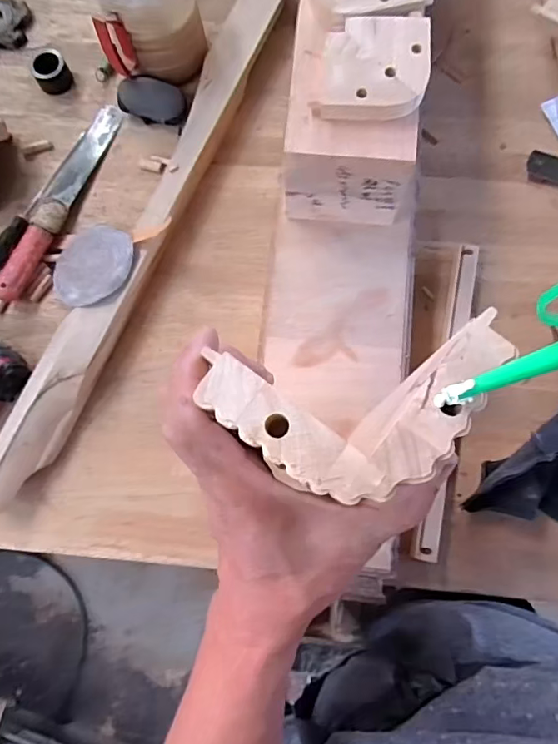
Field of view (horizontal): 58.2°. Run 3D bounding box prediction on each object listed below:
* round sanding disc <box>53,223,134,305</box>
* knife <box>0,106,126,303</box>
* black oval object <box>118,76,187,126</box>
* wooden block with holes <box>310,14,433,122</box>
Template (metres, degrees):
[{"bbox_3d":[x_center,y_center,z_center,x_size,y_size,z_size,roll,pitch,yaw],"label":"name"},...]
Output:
[{"bbox_3d":[-0.232,-0.133,0.620,0.114,0.012,0.106,-9,65,20],"label":"round sanding disc"},{"bbox_3d":[-0.282,-0.224,0.645,0.039,0.026,0.295,22,80,5],"label":"knife"},{"bbox_3d":[-0.170,-0.366,0.675,0.091,0.024,0.053,12,109,1],"label":"black oval object"},{"bbox_3d":[0.089,-0.276,0.455,0.092,0.016,0.103,12,79,3],"label":"wooden block with holes"}]

